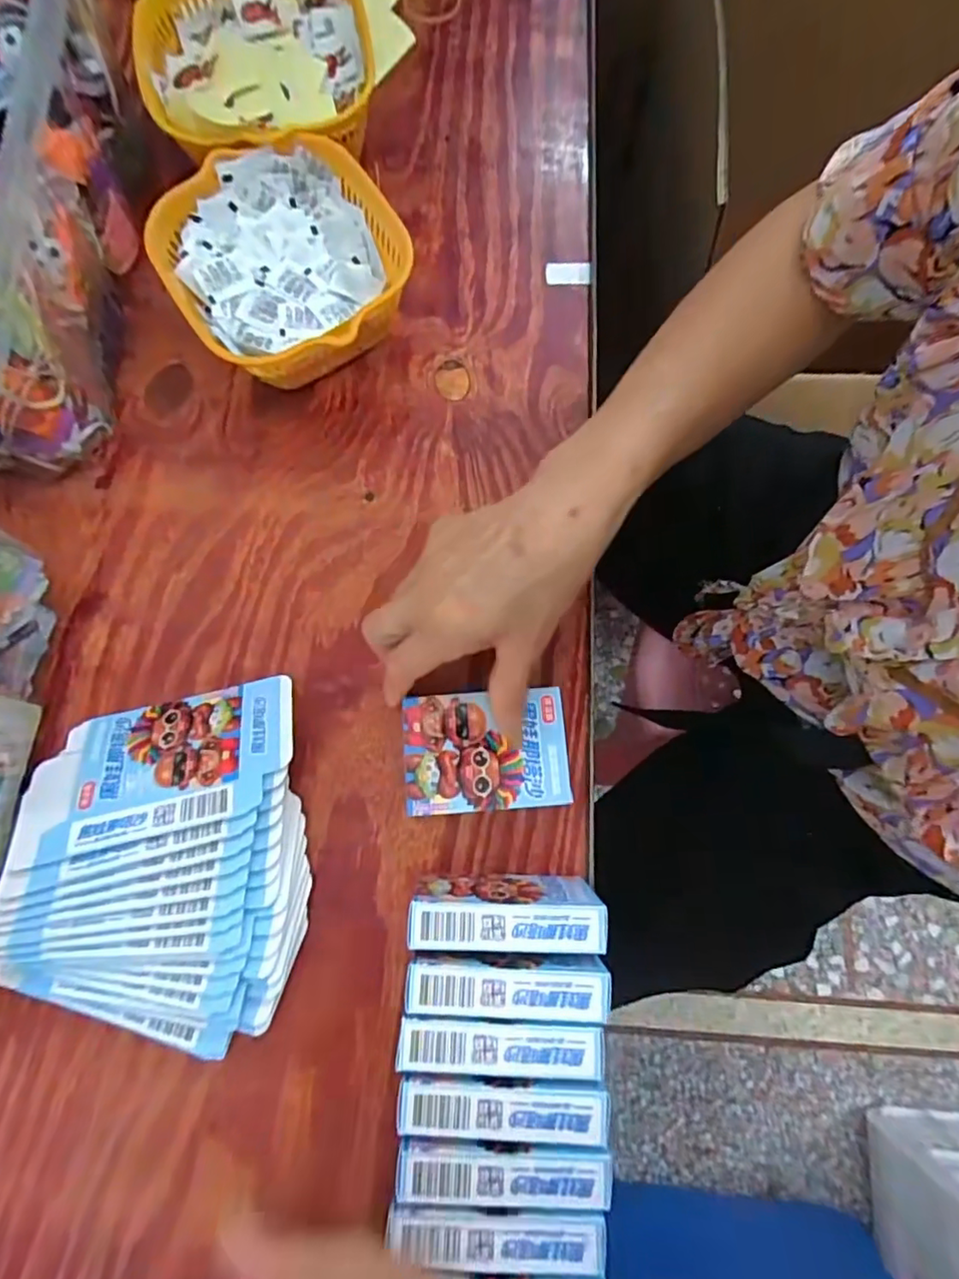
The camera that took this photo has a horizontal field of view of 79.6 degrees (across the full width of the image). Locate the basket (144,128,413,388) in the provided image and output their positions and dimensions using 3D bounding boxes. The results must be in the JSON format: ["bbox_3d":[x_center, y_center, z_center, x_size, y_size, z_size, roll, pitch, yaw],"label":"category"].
[{"bbox_3d":[-0.116,-0.225,0.366,0.134,0.063,0.140,-34,81,-7],"label":"basket"}]

